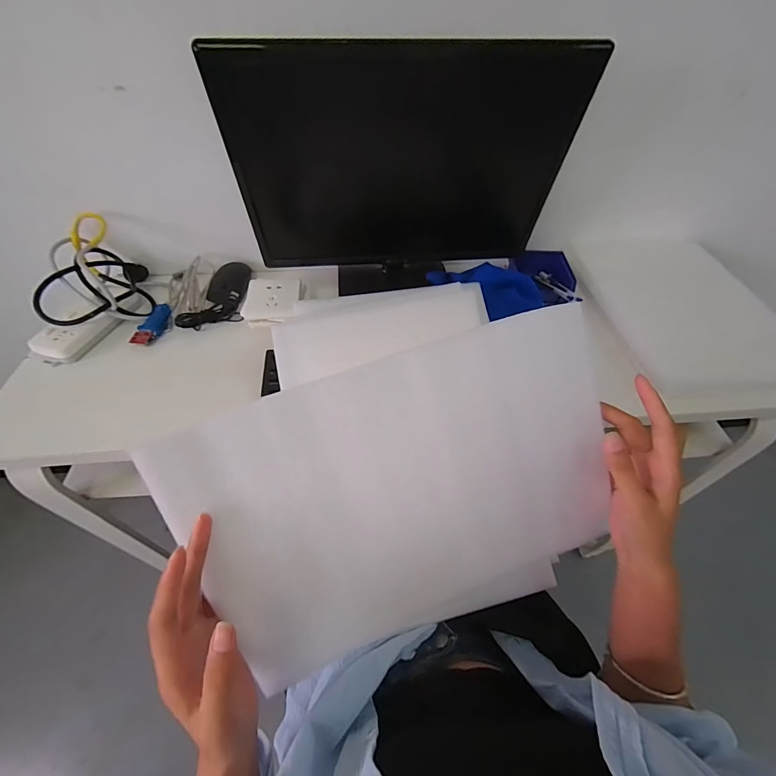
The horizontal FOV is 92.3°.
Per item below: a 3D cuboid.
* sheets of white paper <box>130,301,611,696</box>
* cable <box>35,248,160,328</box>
[{"bbox_3d":[0.028,0.104,0.331,0.359,0.264,0.027,-20,13,-10],"label":"sheets of white paper"},{"bbox_3d":[-0.481,-0.166,0.611,0.143,0.072,0.143,-23,56,-18],"label":"cable"}]

